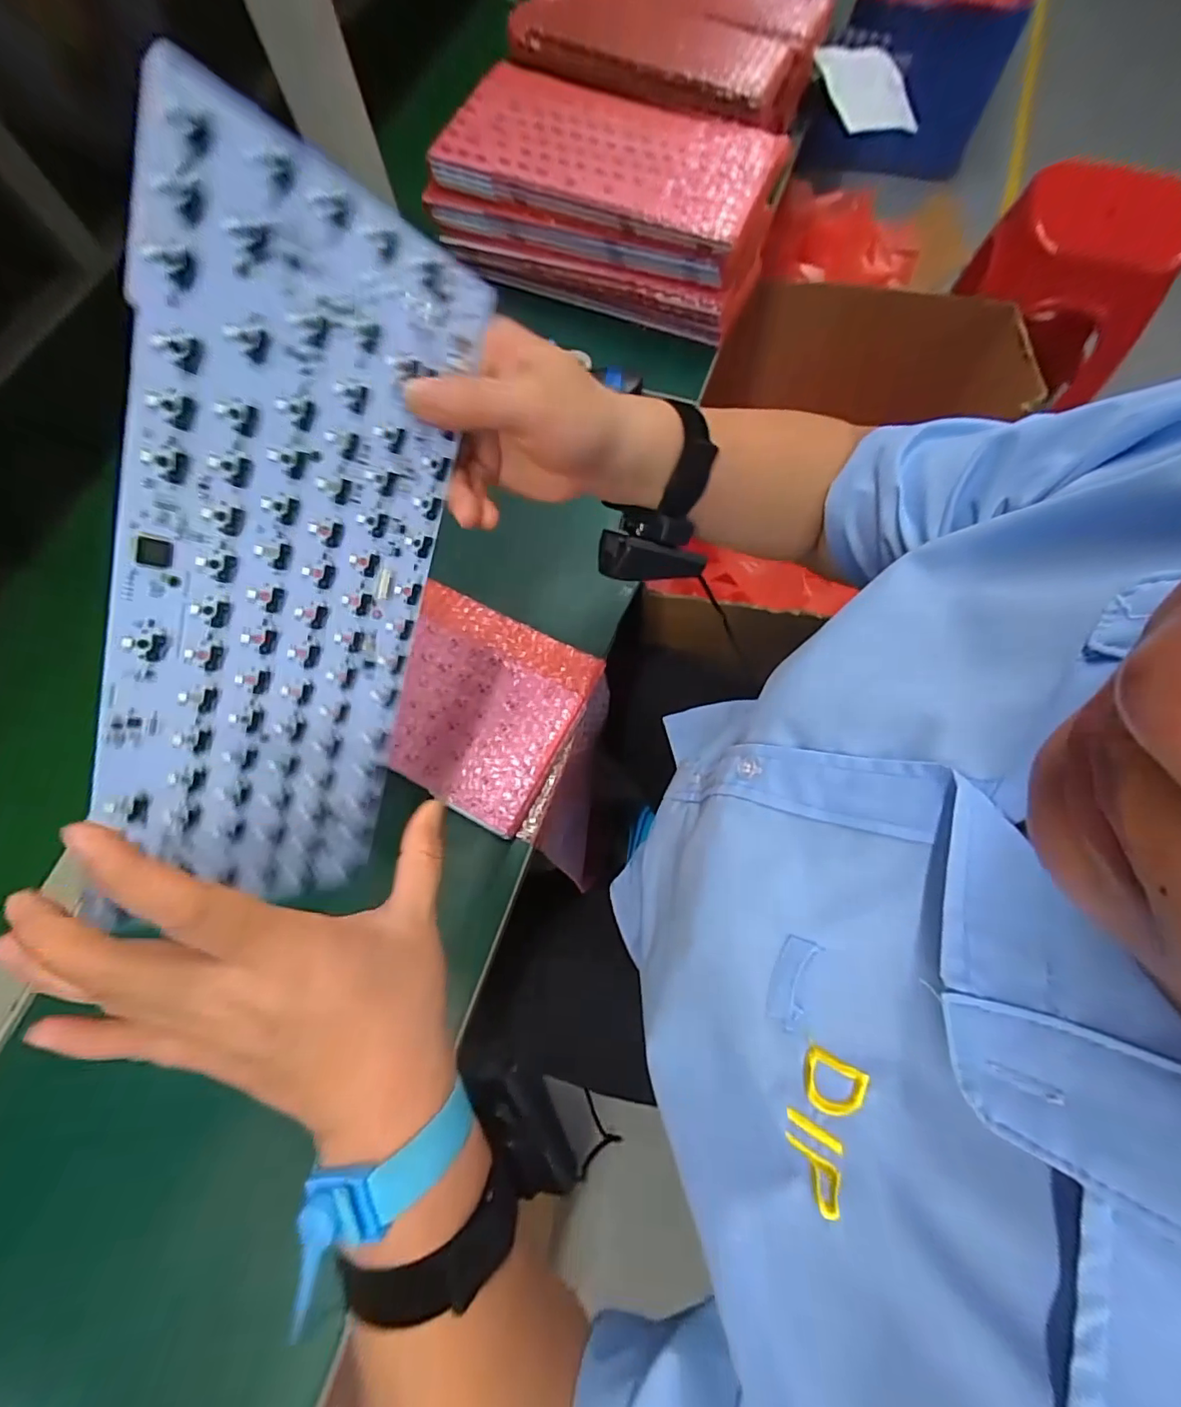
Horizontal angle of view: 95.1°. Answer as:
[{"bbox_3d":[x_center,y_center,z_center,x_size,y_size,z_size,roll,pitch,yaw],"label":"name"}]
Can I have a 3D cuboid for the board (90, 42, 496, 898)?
[{"bbox_3d":[-0.129,-0.049,0.234,0.007,0.117,0.299,29,108,40],"label":"board"}]

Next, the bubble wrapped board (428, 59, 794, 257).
[{"bbox_3d":[0.020,-0.533,0.520,0.303,0.031,0.164,21,73,9],"label":"bubble wrapped board"}]

